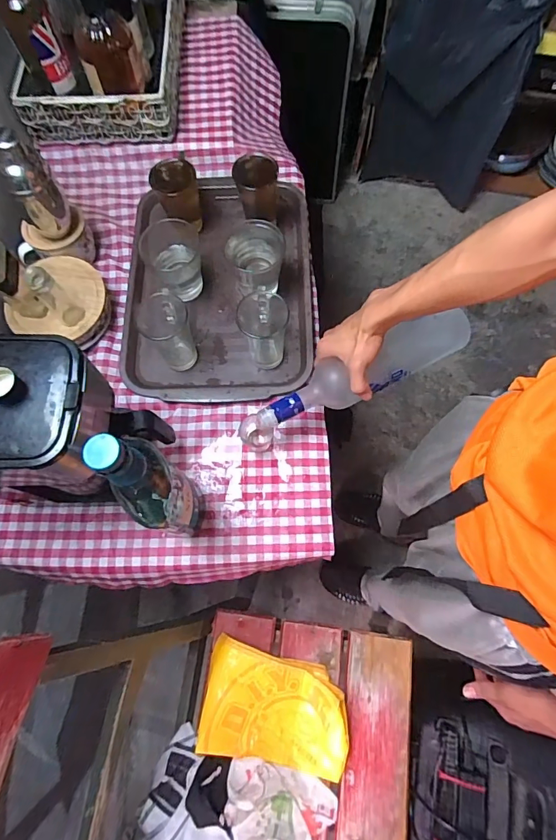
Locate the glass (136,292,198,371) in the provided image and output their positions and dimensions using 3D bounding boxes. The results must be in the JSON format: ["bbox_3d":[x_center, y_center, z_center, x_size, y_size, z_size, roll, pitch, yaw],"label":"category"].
[{"bbox_3d":[-0.164,-0.134,0.635,0.064,0.113,0.076,-15,71,-3],"label":"glass"}]

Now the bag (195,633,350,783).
[{"bbox_3d":[-0.002,0.494,0.731,0.257,0.039,0.168,13,72,3],"label":"bag"}]

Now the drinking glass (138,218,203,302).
[{"bbox_3d":[-0.168,-0.260,0.690,0.084,0.088,0.098,-8,71,-1],"label":"drinking glass"}]

